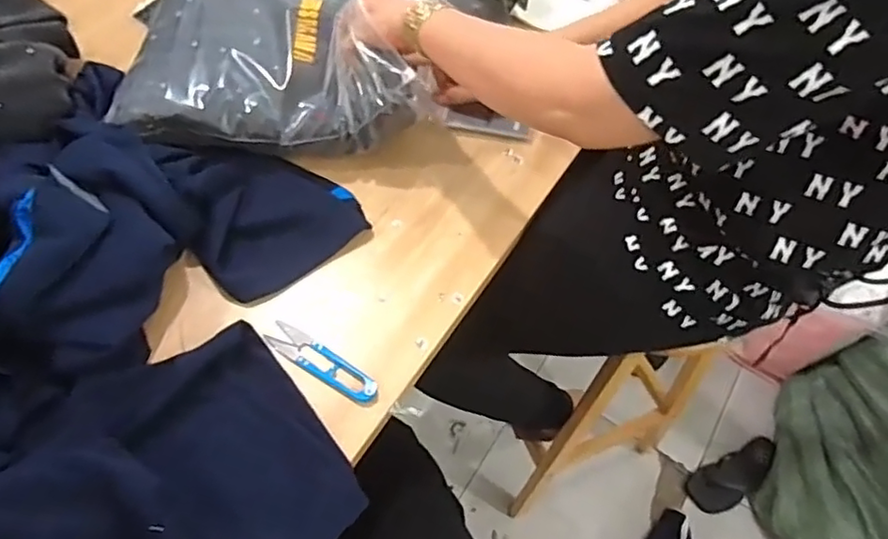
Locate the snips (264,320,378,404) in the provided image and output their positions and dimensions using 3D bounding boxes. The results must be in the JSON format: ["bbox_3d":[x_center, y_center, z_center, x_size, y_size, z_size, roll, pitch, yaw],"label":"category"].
[{"bbox_3d":[-0.111,0.085,0.557,0.115,0.011,0.028,28,69,13],"label":"snips"}]

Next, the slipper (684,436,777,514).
[{"bbox_3d":[0.620,0.429,1.268,0.219,0.038,0.090,-29,68,-11],"label":"slipper"}]

